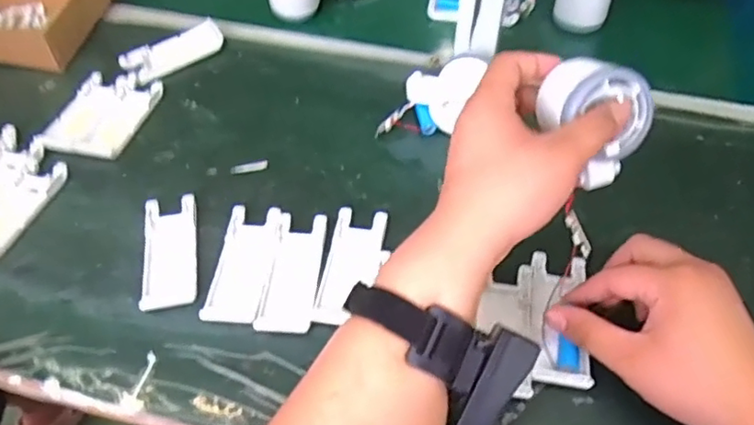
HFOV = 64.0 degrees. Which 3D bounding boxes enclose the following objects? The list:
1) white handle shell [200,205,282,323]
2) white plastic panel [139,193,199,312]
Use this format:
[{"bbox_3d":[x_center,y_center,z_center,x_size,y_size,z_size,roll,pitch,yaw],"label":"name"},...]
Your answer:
[{"bbox_3d":[-0.104,0.039,0.469,0.039,0.007,0.105,4,51,4],"label":"white handle shell"},{"bbox_3d":[-0.164,0.031,0.478,0.041,0.007,0.104,-10,52,-6],"label":"white plastic panel"}]

